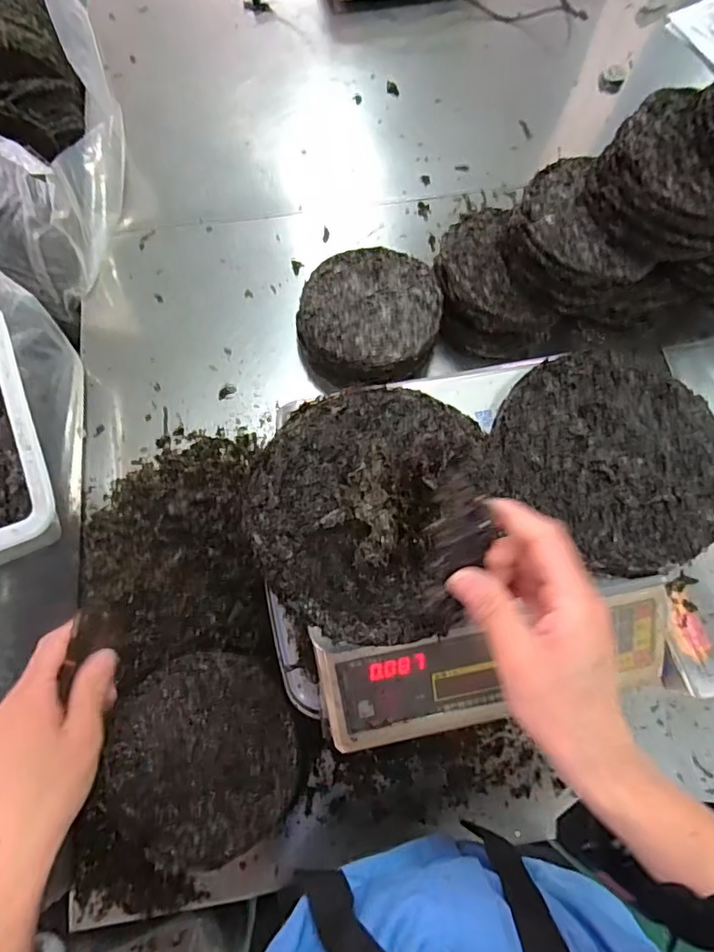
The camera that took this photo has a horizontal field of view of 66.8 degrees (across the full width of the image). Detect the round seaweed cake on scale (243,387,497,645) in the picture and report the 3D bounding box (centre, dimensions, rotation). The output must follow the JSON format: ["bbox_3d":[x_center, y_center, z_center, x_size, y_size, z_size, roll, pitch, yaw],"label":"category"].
[{"bbox_3d":[0.010,0.018,0.412,0.185,0.039,0.199,0,70,0],"label":"round seaweed cake on scale"}]

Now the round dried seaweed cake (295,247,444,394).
[{"bbox_3d":[0.018,-0.237,0.830,0.203,0.085,0.198,0,70,0],"label":"round dried seaweed cake"}]

